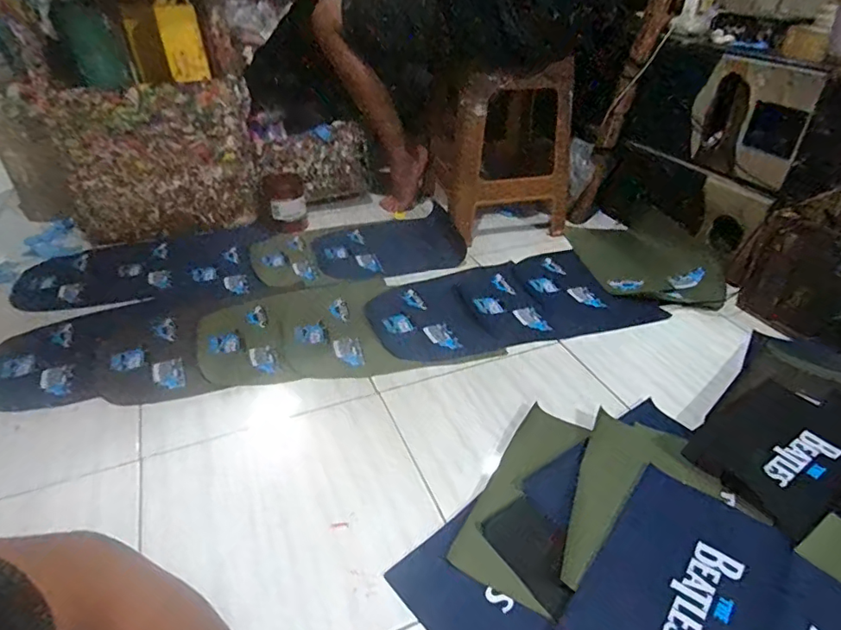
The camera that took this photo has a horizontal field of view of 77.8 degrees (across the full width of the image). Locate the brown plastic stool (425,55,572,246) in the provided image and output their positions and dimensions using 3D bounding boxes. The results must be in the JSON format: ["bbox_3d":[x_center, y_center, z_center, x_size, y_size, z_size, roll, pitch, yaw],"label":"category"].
[{"bbox_3d":[0.222,-0.458,1.477,0.349,0.407,0.326,-10,36,-13],"label":"brown plastic stool"}]

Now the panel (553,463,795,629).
[{"bbox_3d":[0.339,0.345,0.670,0.201,0.012,0.317,27,43,30],"label":"panel"}]

